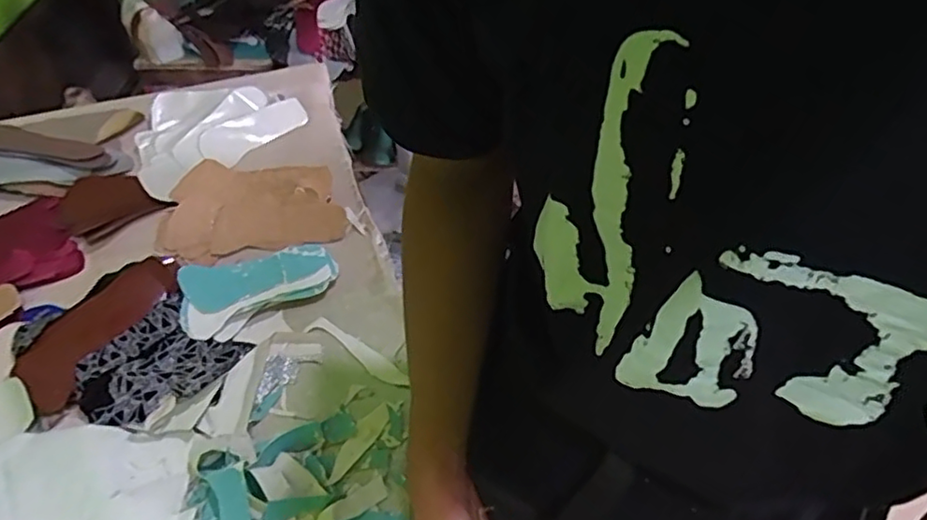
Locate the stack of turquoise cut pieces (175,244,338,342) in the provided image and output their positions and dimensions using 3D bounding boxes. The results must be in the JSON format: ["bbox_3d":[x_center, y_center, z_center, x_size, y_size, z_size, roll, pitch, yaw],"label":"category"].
[{"bbox_3d":[-0.238,0.032,0.739,0.174,0.028,0.093,-16,50,-16],"label":"stack of turquoise cut pieces"}]

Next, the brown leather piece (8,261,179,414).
[{"bbox_3d":[-0.399,0.072,0.689,0.068,0.030,0.194,21,50,16],"label":"brown leather piece"}]

